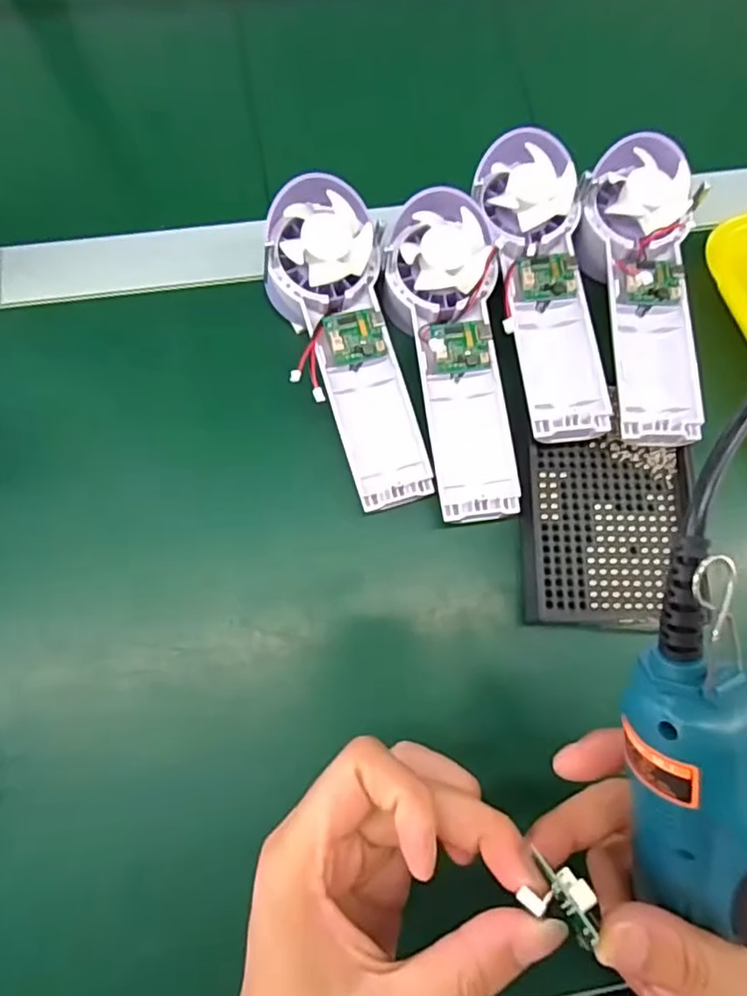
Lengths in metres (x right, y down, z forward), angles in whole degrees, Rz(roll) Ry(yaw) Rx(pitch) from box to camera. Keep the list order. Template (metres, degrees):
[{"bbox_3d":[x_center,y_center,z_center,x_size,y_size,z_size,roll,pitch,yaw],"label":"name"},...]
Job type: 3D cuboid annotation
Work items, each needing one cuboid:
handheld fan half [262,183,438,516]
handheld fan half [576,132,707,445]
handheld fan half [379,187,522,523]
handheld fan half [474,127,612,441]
[{"bbox_3d":[-0.012,-0.081,0.327,0.062,0.024,0.173,-18,93,-6],"label":"handheld fan half"},{"bbox_3d":[0.148,-0.115,0.326,0.059,0.027,0.168,5,76,0],"label":"handheld fan half"},{"bbox_3d":[0.042,-0.075,0.322,0.061,0.040,0.171,-5,77,-3],"label":"handheld fan half"},{"bbox_3d":[0.092,-0.116,0.325,0.053,0.023,0.171,-5,77,-3],"label":"handheld fan half"}]

